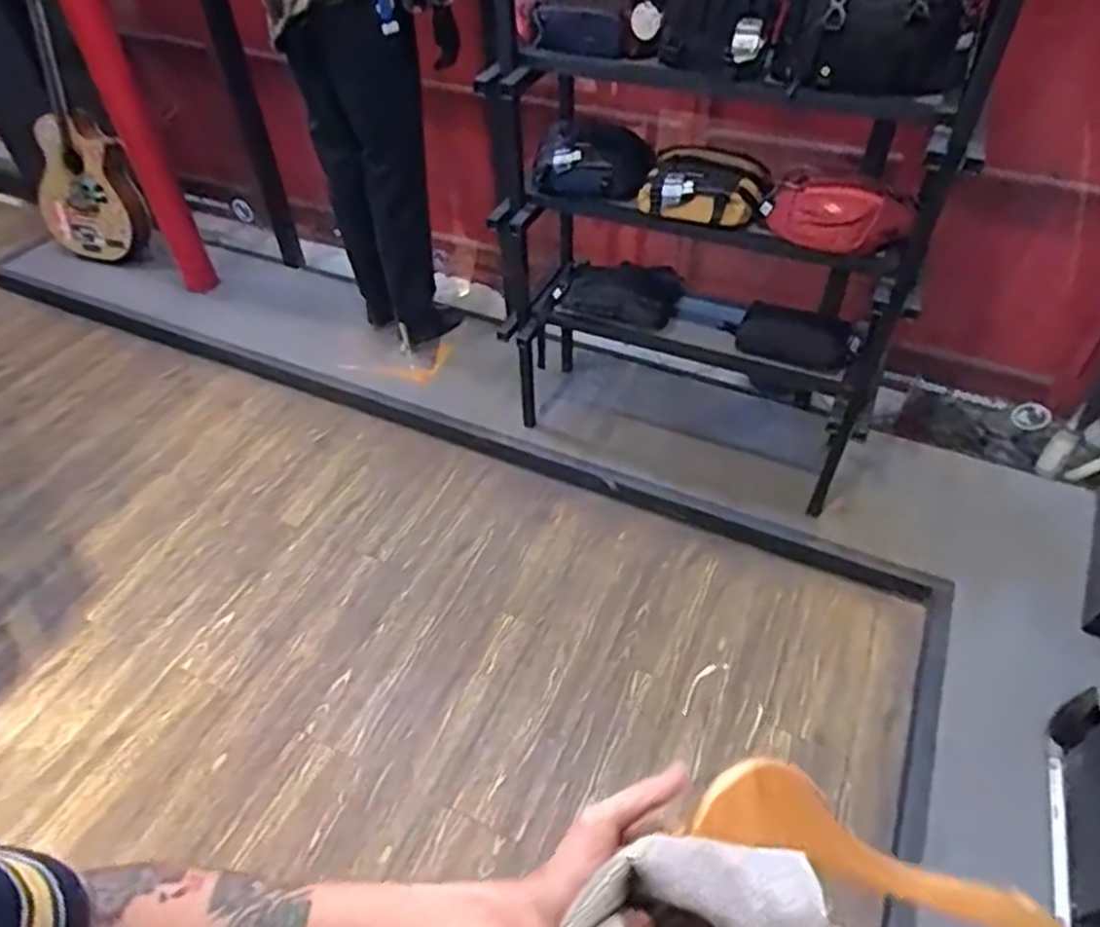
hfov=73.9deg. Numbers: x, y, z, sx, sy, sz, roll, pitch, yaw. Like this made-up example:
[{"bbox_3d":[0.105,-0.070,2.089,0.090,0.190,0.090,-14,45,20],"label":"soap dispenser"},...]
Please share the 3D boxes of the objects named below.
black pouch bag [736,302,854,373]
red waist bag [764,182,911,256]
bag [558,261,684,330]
[{"bbox_3d":[0.570,-0.296,1.713,0.258,0.108,0.073,24,52,23],"label":"black pouch bag"},{"bbox_3d":[0.556,-0.472,1.424,0.261,0.110,0.068,18,50,18],"label":"red waist bag"},{"bbox_3d":[0.178,-0.422,1.840,0.297,0.116,0.122,8,47,10],"label":"bag"}]

